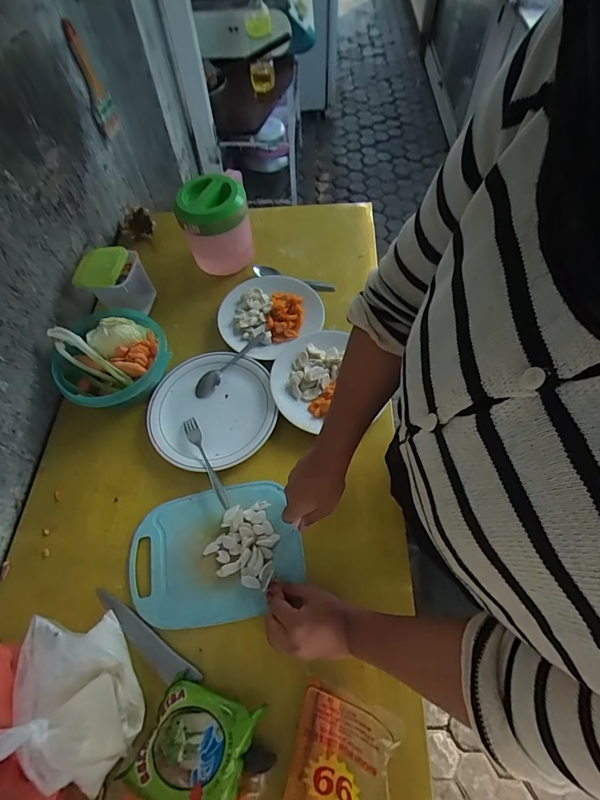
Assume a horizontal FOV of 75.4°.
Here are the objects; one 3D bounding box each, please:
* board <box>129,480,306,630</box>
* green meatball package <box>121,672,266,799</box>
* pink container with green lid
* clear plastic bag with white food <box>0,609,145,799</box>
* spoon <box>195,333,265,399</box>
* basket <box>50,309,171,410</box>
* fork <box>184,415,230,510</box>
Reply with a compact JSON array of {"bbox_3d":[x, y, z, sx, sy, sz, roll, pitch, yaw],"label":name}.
[{"bbox_3d":[-0.123,0.219,0.563,0.243,0.016,0.181,-11,62,-4],"label":"board"},{"bbox_3d":[-0.119,0.396,0.437,0.119,0.052,0.105,15,64,10],"label":"green meatball package"},{"bbox_3d":[-0.168,-0.362,0.782,0.127,0.134,0.136,-8,62,-3],"label":"pink container with green lid"},{"bbox_3d":[-0.263,0.340,0.438,0.111,0.118,0.168,-33,66,-15],"label":"clear plastic bag with white food"},{"bbox_3d":[-0.129,-0.067,0.708,0.030,0.018,0.162,36,69,19],"label":"spoon"},{"bbox_3d":[-0.327,-0.079,0.678,0.177,0.072,0.192,-1,62,1],"label":"basket"},{"bbox_3d":[-0.151,0.096,0.619,0.021,0.009,0.167,-26,65,-12],"label":"fork"}]

